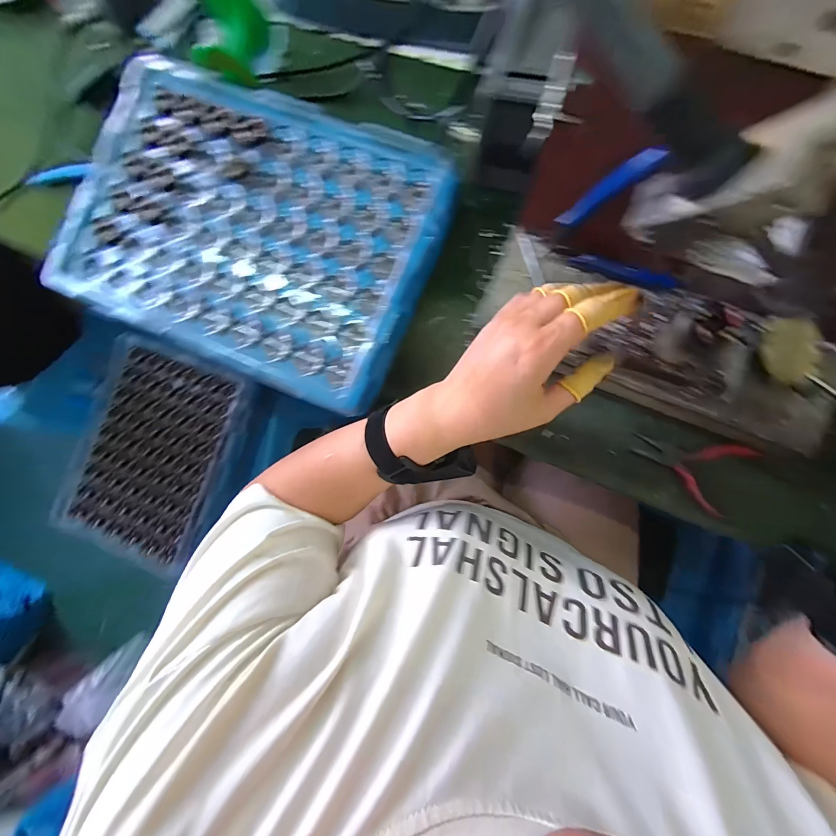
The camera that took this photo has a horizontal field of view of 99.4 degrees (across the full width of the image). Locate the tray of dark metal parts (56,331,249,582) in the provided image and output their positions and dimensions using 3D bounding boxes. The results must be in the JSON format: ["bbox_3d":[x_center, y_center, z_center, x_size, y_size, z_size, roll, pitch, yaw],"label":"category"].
[{"bbox_3d":[-0.489,0.065,0.646,0.266,0.032,0.375,23,91,9],"label":"tray of dark metal parts"}]

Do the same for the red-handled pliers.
[{"bbox_3d":[0.253,0.042,0.334,0.091,0.025,0.064,26,91,9],"label":"red-handled pliers"}]

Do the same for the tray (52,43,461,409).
[{"bbox_3d":[-0.176,-0.197,0.380,0.379,0.045,0.276,23,91,9],"label":"tray"}]

